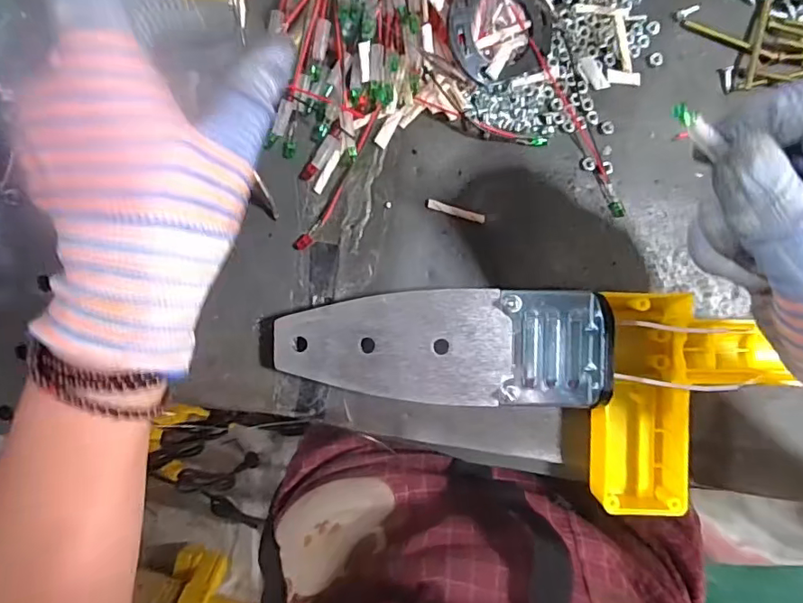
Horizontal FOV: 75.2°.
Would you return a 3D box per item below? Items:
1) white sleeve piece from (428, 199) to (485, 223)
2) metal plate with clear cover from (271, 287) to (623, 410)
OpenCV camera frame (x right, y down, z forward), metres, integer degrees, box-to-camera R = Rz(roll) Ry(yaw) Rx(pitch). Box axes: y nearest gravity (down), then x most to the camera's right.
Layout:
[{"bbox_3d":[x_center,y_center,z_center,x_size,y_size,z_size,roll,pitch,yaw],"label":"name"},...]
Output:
[{"bbox_3d":[0.030,-0.049,0.285,0.032,0.004,0.005,15,92,-4],"label":"white sleeve piece"},{"bbox_3d":[0.018,0.024,0.260,0.163,0.016,0.058,-1,91,4],"label":"metal plate with clear cover"}]

